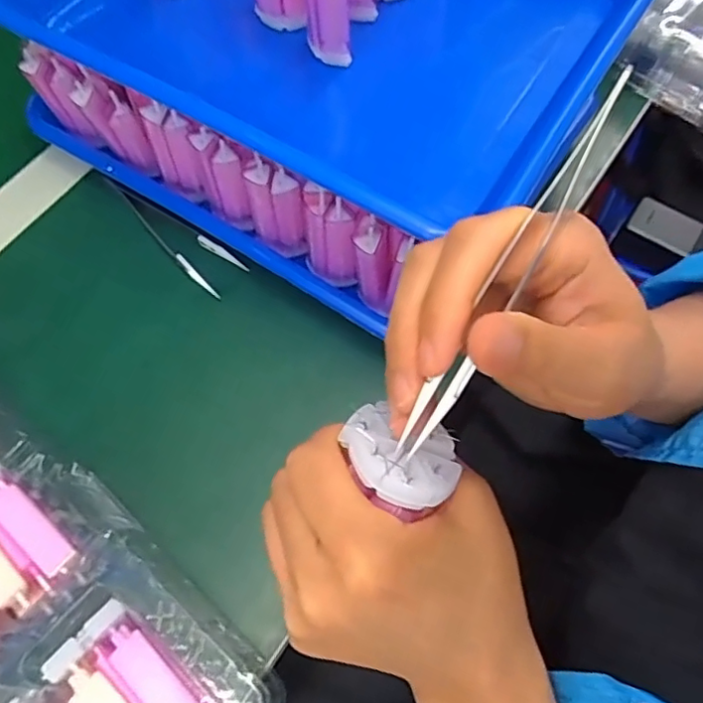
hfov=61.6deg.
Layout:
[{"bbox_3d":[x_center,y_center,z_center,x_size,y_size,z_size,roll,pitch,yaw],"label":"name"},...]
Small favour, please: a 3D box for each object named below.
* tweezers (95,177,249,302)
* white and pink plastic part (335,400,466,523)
[{"bbox_3d":[-0.123,-0.080,0.387,0.122,0.012,0.029,35,71,15],"label":"tweezers"},{"bbox_3d":[0.015,0.038,0.198,0.037,0.015,0.037,22,40,0],"label":"white and pink plastic part"}]

